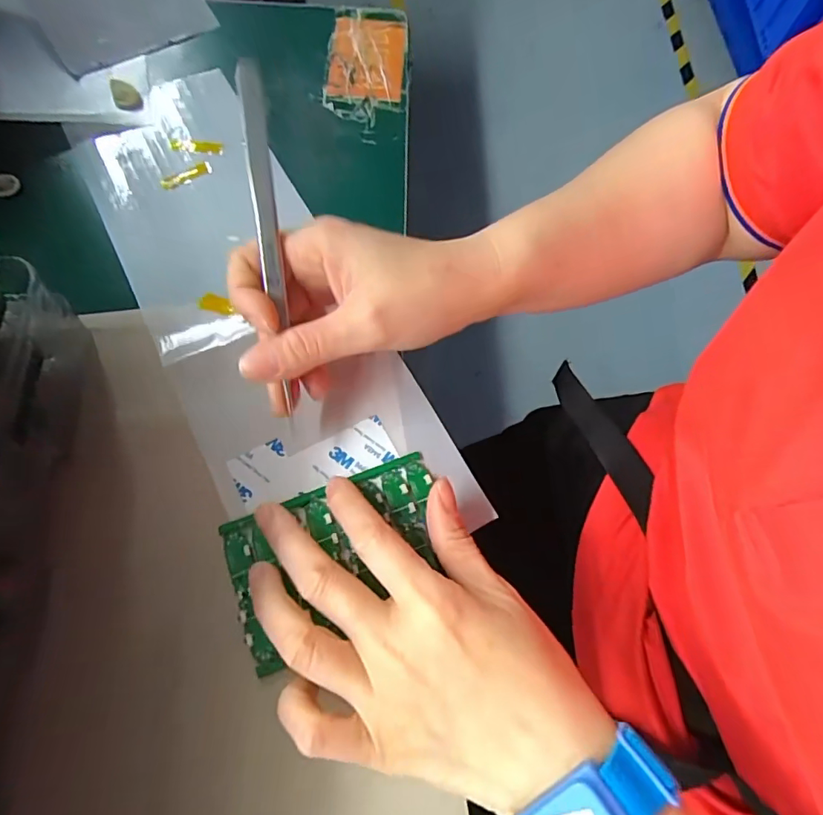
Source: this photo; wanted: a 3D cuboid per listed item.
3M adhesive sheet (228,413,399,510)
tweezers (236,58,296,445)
[{"bbox_3d":[-0.049,0.026,0.249,0.078,0.004,0.029,-16,69,-9],"label":"3M adhesive sheet"},{"bbox_3d":[-0.058,-0.060,0.213,0.009,0.004,0.149,-13,109,-25],"label":"tweezers"}]

